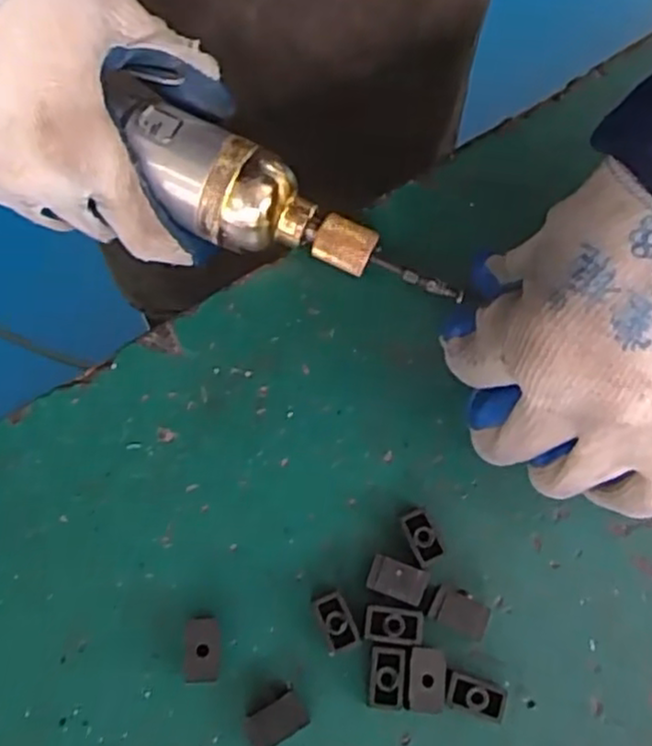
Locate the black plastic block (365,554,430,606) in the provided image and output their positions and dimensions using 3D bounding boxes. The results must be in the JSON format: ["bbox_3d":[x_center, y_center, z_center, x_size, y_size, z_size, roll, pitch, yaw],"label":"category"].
[{"bbox_3d":[0.023,0.069,0.238,0.018,0.011,0.011,19,71,7],"label":"black plastic block"}]

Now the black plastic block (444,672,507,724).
[{"bbox_3d":[0.046,0.102,0.226,0.018,0.011,0.010,18,71,6],"label":"black plastic block"}]

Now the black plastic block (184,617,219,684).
[{"bbox_3d":[-0.039,0.089,0.231,0.011,0.011,0.019,-1,70,0],"label":"black plastic block"}]

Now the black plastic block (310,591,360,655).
[{"bbox_3d":[0.003,0.081,0.234,0.010,0.012,0.018,-23,72,-8],"label":"black plastic block"}]

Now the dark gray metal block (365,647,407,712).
[{"bbox_3d":[0.019,0.097,0.228,0.011,0.011,0.018,7,70,3],"label":"dark gray metal block"}]

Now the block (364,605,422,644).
[{"bbox_3d":[0.021,0.082,0.233,0.018,0.011,0.010,7,70,3],"label":"block"}]

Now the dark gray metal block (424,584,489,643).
[{"bbox_3d":[0.043,0.078,0.234,0.018,0.011,0.011,26,72,9],"label":"dark gray metal block"}]

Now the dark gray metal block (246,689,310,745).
[{"bbox_3d":[-0.016,0.108,0.224,0.018,0.013,0.012,-28,72,-10],"label":"dark gray metal block"}]

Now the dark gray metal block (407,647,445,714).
[{"bbox_3d":[0.031,0.097,0.227,0.011,0.011,0.018,6,70,2],"label":"dark gray metal block"}]

